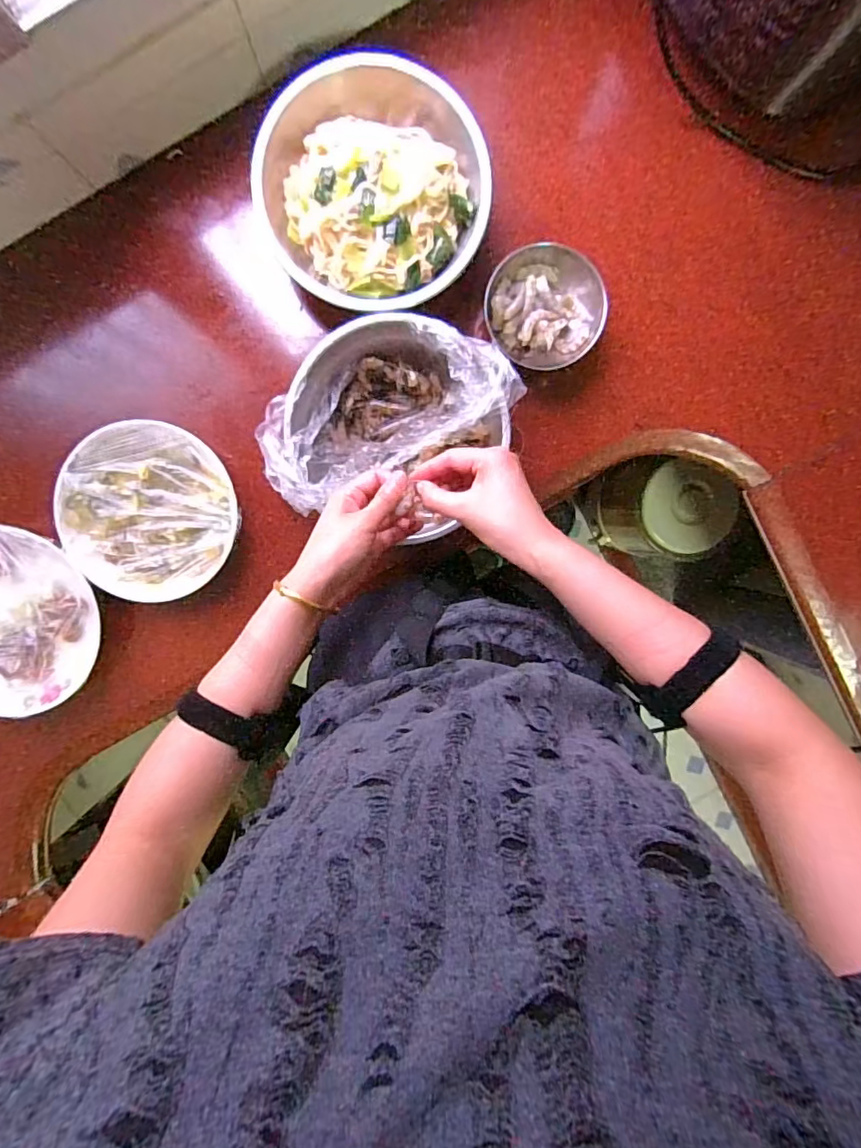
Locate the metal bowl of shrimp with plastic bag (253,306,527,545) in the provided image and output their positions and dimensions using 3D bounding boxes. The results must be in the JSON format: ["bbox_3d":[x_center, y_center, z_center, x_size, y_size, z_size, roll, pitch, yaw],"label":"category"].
[{"bbox_3d":[-0.041,-0.144,0.520,0.204,0.079,0.203,0,97,-2],"label":"metal bowl of shrimp with plastic bag"}]

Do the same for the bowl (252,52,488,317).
[{"bbox_3d":[-0.056,-0.362,0.501,0.203,0.076,0.210,0,97,-2],"label":"bowl"}]

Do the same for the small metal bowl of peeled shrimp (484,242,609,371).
[{"bbox_3d":[0.112,-0.268,0.533,0.114,0.046,0.115,0,97,-2],"label":"small metal bowl of peeled shrimp"}]

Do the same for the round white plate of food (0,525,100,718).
[{"bbox_3d":[-0.435,0.044,0.540,0.187,0.027,0.172,0,97,-2],"label":"round white plate of food"}]

